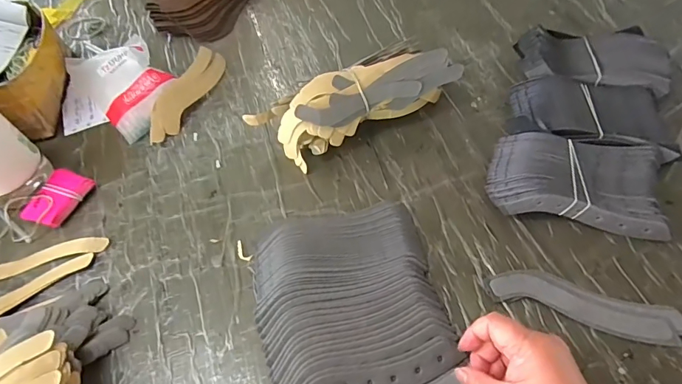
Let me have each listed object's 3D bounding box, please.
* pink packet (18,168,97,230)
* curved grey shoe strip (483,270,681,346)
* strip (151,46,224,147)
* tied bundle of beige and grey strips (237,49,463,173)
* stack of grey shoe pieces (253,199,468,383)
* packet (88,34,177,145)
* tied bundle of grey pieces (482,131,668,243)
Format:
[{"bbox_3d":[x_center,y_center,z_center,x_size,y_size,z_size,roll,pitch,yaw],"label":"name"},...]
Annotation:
[{"bbox_3d":[-0.336,0.007,0.493,0.050,0.020,0.072,14,59,13],"label":"pink packet"},{"bbox_3d":[0.226,0.105,0.387,0.168,0.009,0.040,14,65,14],"label":"curved grey shoe strip"},{"bbox_3d":[-0.215,-0.137,0.574,0.044,0.011,0.164,35,60,-19],"label":"strip"},{"bbox_3d":[0.019,-0.110,0.507,0.254,0.076,0.077,-23,58,-10],"label":"tied bundle of beige and grey strips"},{"bbox_3d":[0.006,0.096,0.396,0.169,0.027,0.184,-13,57,-4],"label":"stack of grey shoe pieces"},{"bbox_3d":[-0.297,-0.155,0.580,0.105,0.045,0.168,-36,62,-18],"label":"packet"},{"bbox_3d":[0.251,-0.011,0.443,0.176,0.040,0.102,9,58,10],"label":"tied bundle of grey pieces"}]

